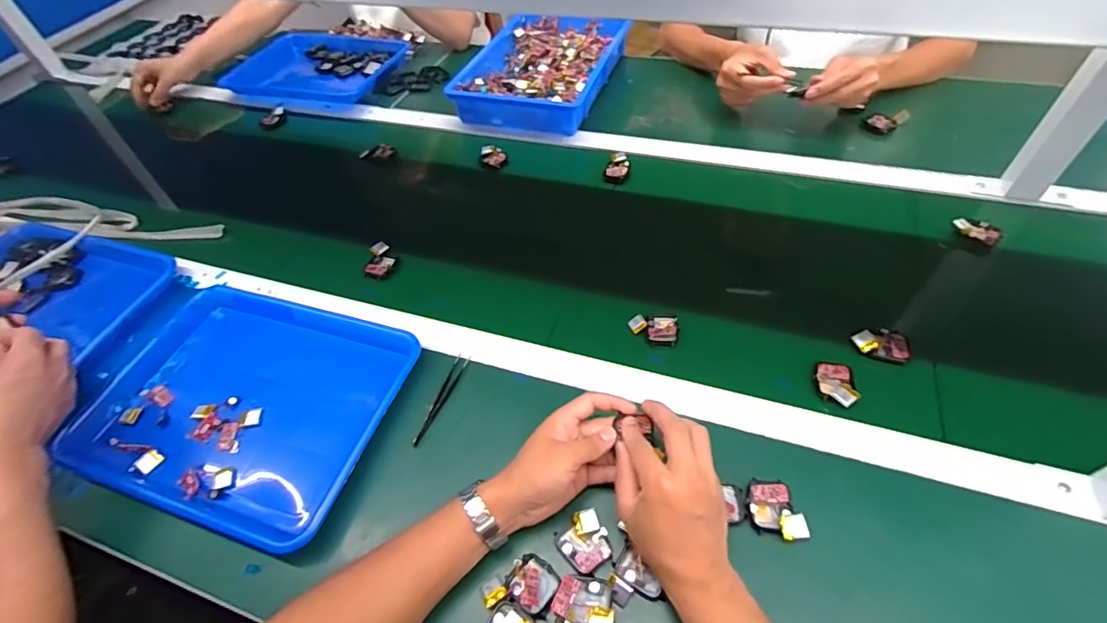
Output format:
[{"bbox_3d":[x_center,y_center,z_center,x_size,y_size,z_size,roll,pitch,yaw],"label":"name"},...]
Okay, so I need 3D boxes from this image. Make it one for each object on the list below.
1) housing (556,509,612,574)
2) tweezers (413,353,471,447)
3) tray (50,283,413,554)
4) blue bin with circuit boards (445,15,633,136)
[{"bbox_3d":[0.029,0.205,0.454,0.042,0.010,0.044,-34,56,-19],"label":"housing"},{"bbox_3d":[-0.124,0.096,0.565,0.015,0.004,0.115,29,59,-6],"label":"tweezers"},{"bbox_3d":[-0.347,0.099,0.580,0.347,0.037,0.261,11,54,15],"label":"tray"},{"bbox_3d":[-0.014,-0.470,0.971,0.251,0.057,0.370,16,55,18],"label":"blue bin with circuit boards"}]

